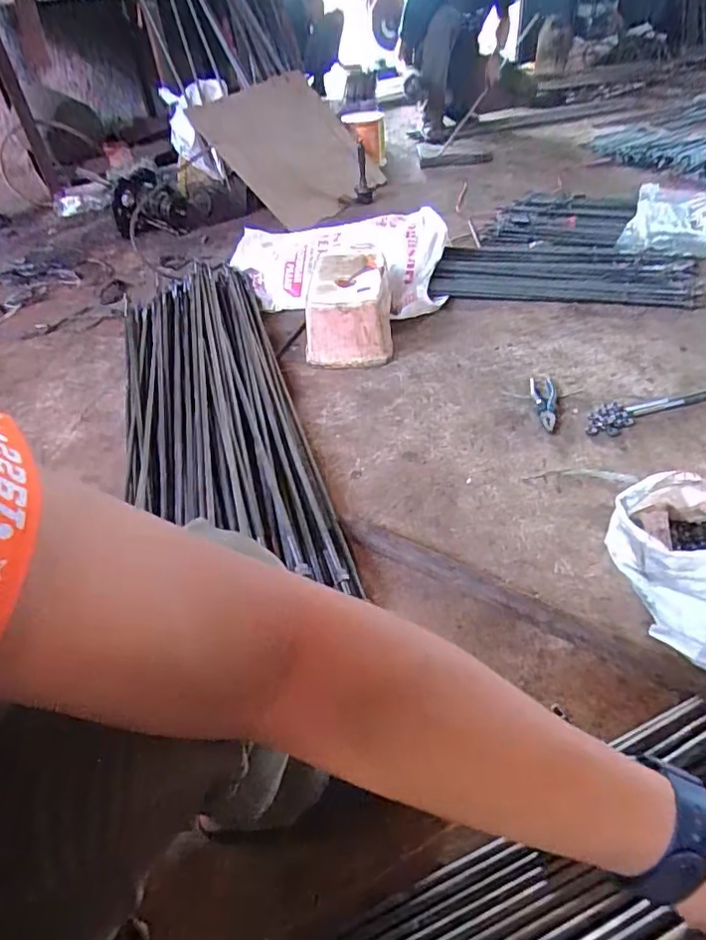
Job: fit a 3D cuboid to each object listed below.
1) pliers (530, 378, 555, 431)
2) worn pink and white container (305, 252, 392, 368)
[{"bbox_3d":[0.387,-0.139,1.132,0.045,0.016,0.169,3,45,11],"label":"pliers"},{"bbox_3d":[-0.009,-0.384,1.327,0.193,0.172,0.254,-1,43,4],"label":"worn pink and white container"}]

